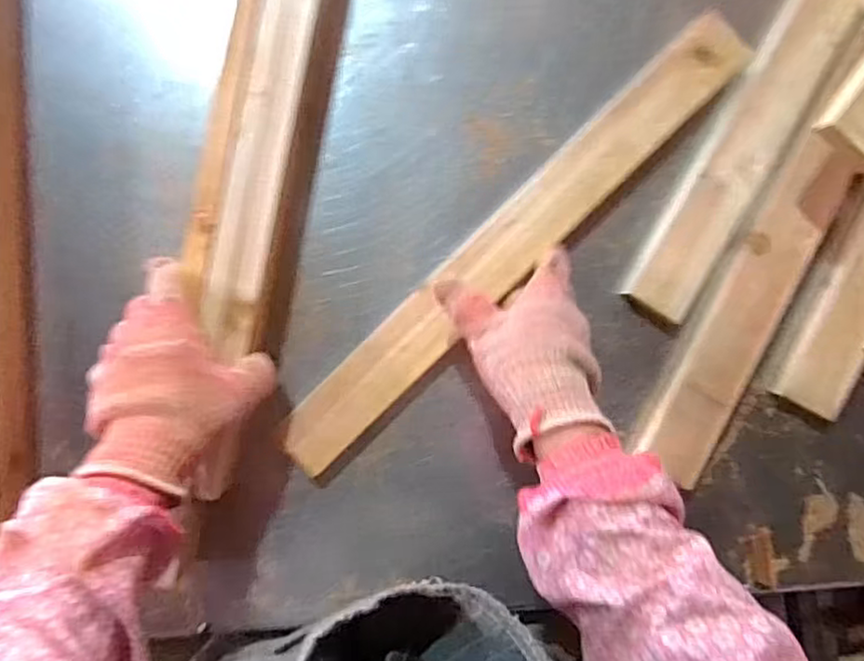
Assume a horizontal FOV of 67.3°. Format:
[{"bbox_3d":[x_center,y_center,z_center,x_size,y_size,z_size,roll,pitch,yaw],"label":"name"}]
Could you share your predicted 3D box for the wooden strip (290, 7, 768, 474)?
[{"bbox_3d":[0.068,-0.072,0.517,0.479,0.018,0.056,-44,93,-1],"label":"wooden strip"}]

